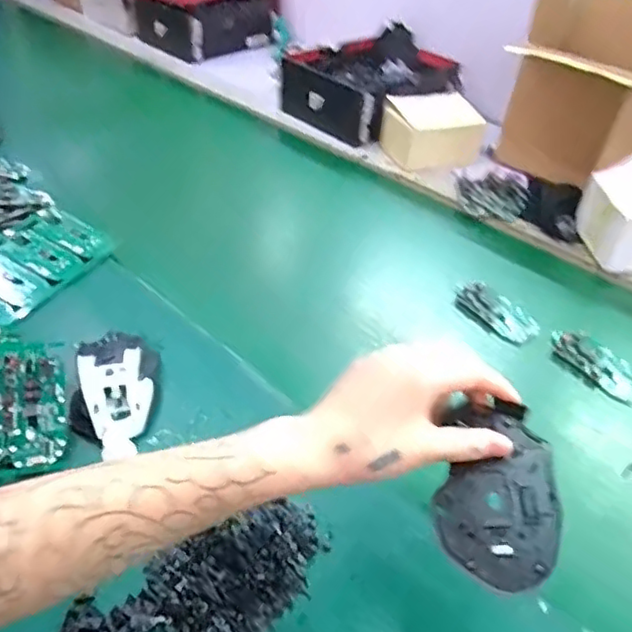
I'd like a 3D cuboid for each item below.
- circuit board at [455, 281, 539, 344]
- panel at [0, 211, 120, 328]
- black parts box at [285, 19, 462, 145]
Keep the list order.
[{"bbox_3d":[0.194,-0.005,0.670,0.047,0.018,0.091,-23,46,-27],"label":"circuit board"},{"bbox_3d":[-0.322,-0.059,0.686,0.108,0.014,0.196,20,43,19],"label":"panel"},{"bbox_3d":[0.096,-0.387,1.031,0.221,0.096,0.254,31,47,29],"label":"black parts box"}]

